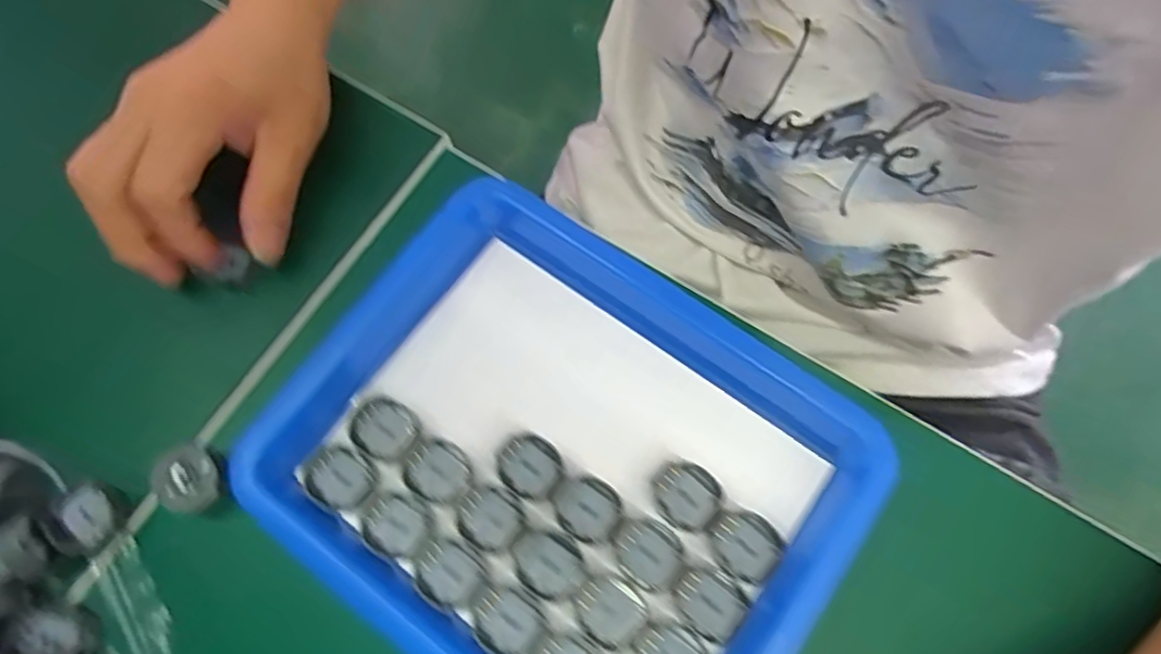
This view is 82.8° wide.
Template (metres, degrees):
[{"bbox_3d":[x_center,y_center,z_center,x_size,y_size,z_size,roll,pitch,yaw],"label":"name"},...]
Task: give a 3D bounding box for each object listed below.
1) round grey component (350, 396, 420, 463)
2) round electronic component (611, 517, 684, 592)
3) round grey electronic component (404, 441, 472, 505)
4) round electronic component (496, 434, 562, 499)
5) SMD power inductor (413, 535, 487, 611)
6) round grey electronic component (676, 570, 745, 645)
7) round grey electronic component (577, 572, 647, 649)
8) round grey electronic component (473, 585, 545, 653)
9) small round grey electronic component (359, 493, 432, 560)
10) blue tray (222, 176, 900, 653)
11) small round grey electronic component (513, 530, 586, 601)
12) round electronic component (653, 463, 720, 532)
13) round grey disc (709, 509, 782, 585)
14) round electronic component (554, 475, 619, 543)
[{"bbox_3d":[-0.083,0.043,0.278,0.028,0.004,0.025,29,77,9],"label":"round grey component"},{"bbox_3d":[0.026,0.090,0.260,0.027,0.004,0.025,0,74,1],"label":"round electronic component"},{"bbox_3d":[-0.059,0.060,0.273,0.027,0.005,0.023,35,78,10],"label":"round grey electronic component"},{"bbox_3d":[-0.021,0.057,0.270,0.026,0.004,0.023,30,77,9],"label":"round electronic component"},{"bbox_3d":[-0.052,0.096,0.259,0.027,0.006,0.024,43,79,12],"label":"SMD power inductor"},{"bbox_3d":[0.049,0.107,0.254,0.026,0.004,0.021,34,77,10],"label":"round grey electronic component"},{"bbox_3d":[0.011,0.110,0.254,0.026,0.004,0.024,0,74,1],"label":"round grey electronic component"},{"bbox_3d":[-0.028,0.114,0.253,0.027,0.004,0.022,35,78,10],"label":"round grey electronic component"},{"bbox_3d":[-0.075,0.080,0.266,0.026,0.006,0.023,36,78,11],"label":"small round grey electronic component"},{"bbox_3d":[-0.007,0.055,0.273,0.214,0.037,0.187,35,78,10],"label":"blue tray"},{"bbox_3d":[-0.013,0.094,0.260,0.029,0.004,0.022,31,77,10],"label":"small round grey electronic component"},{"bbox_3d":[0.043,0.069,0.268,0.026,0.005,0.025,0,74,1],"label":"round electronic component"},{"bbox_3d":[0.065,0.087,0.260,0.026,0.005,0.024,0,74,1],"label":"round grey disc"},{"bbox_3d":[0.002,0.073,0.265,0.026,0.004,0.024,0,74,1],"label":"round electronic component"}]

